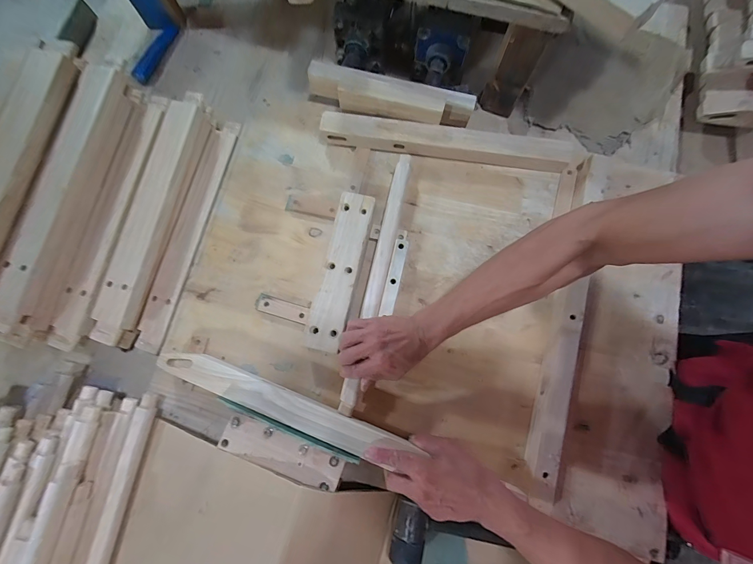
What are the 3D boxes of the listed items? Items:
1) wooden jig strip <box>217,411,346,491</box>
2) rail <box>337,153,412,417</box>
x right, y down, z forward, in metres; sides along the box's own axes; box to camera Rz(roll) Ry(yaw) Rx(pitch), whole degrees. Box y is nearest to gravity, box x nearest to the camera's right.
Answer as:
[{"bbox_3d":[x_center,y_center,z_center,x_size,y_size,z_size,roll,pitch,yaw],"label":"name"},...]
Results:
[{"bbox_3d":[-0.129,0.235,0.451,0.168,0.012,0.049,22,79,6],"label":"wooden jig strip"},{"bbox_3d":[0.002,-0.009,0.521,0.028,0.020,0.420,12,79,4],"label":"rail"}]

